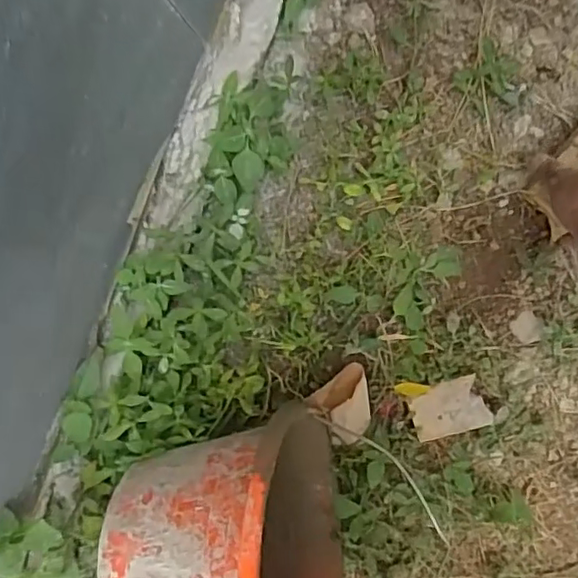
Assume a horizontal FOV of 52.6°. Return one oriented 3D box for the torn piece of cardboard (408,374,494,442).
[{"bbox_3d":[0.160,0.121,0.587,0.073,0.004,0.053,-19,91,9],"label":"torn piece of cardboard"}]

